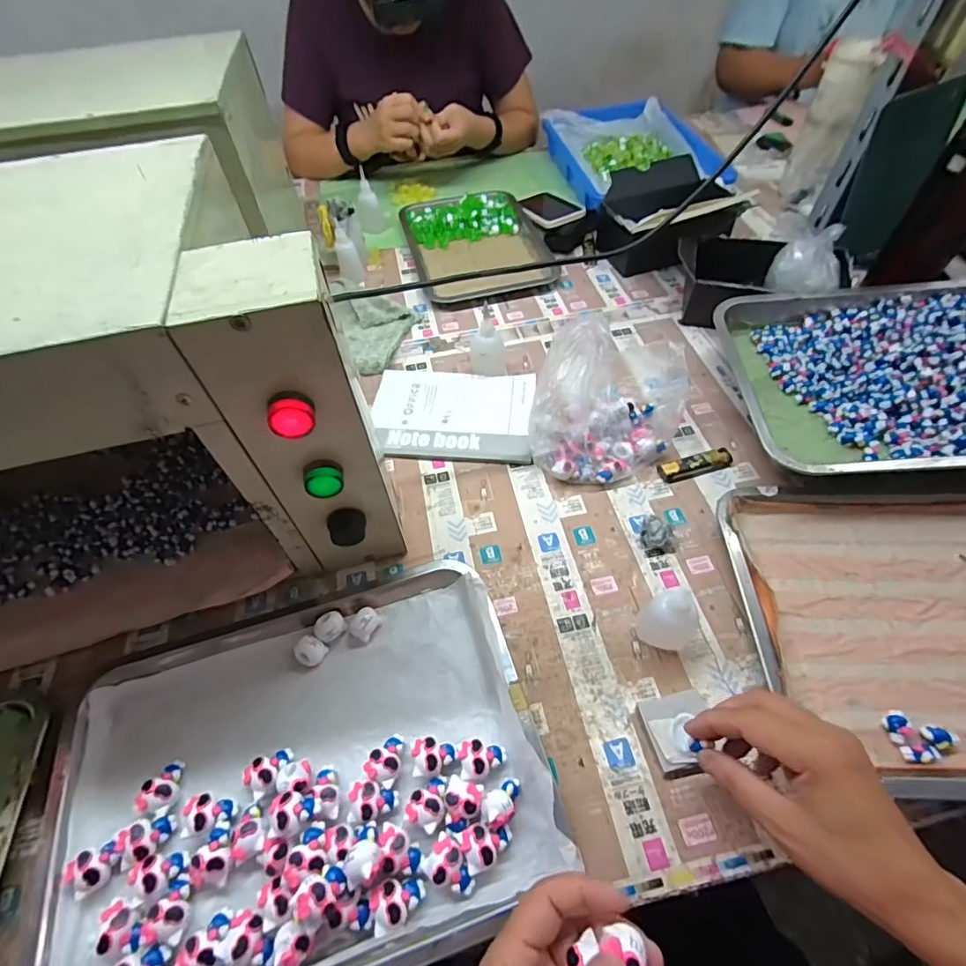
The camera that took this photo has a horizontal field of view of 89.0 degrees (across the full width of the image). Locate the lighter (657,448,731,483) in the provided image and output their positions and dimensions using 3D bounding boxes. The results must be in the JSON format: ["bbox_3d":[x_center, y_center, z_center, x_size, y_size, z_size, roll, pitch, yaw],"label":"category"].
[{"bbox_3d":[0.232,-0.020,0.536,0.080,0.014,0.023,-15,55,-7],"label":"lighter"}]

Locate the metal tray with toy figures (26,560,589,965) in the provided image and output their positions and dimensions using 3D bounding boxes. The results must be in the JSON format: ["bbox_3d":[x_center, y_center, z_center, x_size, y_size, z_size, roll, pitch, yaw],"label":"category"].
[{"bbox_3d":[-0.136,0.210,0.368,0.344,0.044,0.263,-16,55,-9],"label":"metal tray with toy figures"}]

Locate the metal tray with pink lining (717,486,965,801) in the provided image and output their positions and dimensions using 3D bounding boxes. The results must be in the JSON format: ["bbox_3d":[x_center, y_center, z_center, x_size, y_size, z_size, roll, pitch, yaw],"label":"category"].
[{"bbox_3d":[0.383,0.114,0.419,0.308,0.036,0.264,1,54,4],"label":"metal tray with pink lining"}]

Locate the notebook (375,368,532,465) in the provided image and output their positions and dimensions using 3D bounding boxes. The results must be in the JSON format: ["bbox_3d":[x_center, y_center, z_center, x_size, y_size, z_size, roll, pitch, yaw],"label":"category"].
[{"bbox_3d":[-0.037,-0.086,0.597,0.191,0.006,0.137,2,54,5],"label":"notebook"}]

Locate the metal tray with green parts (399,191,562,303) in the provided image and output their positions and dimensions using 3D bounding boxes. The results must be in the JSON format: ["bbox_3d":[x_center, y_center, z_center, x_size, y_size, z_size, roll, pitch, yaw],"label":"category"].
[{"bbox_3d":[-0.015,-0.410,0.829,0.213,0.024,0.274,-14,55,-7],"label":"metal tray with green parts"}]

